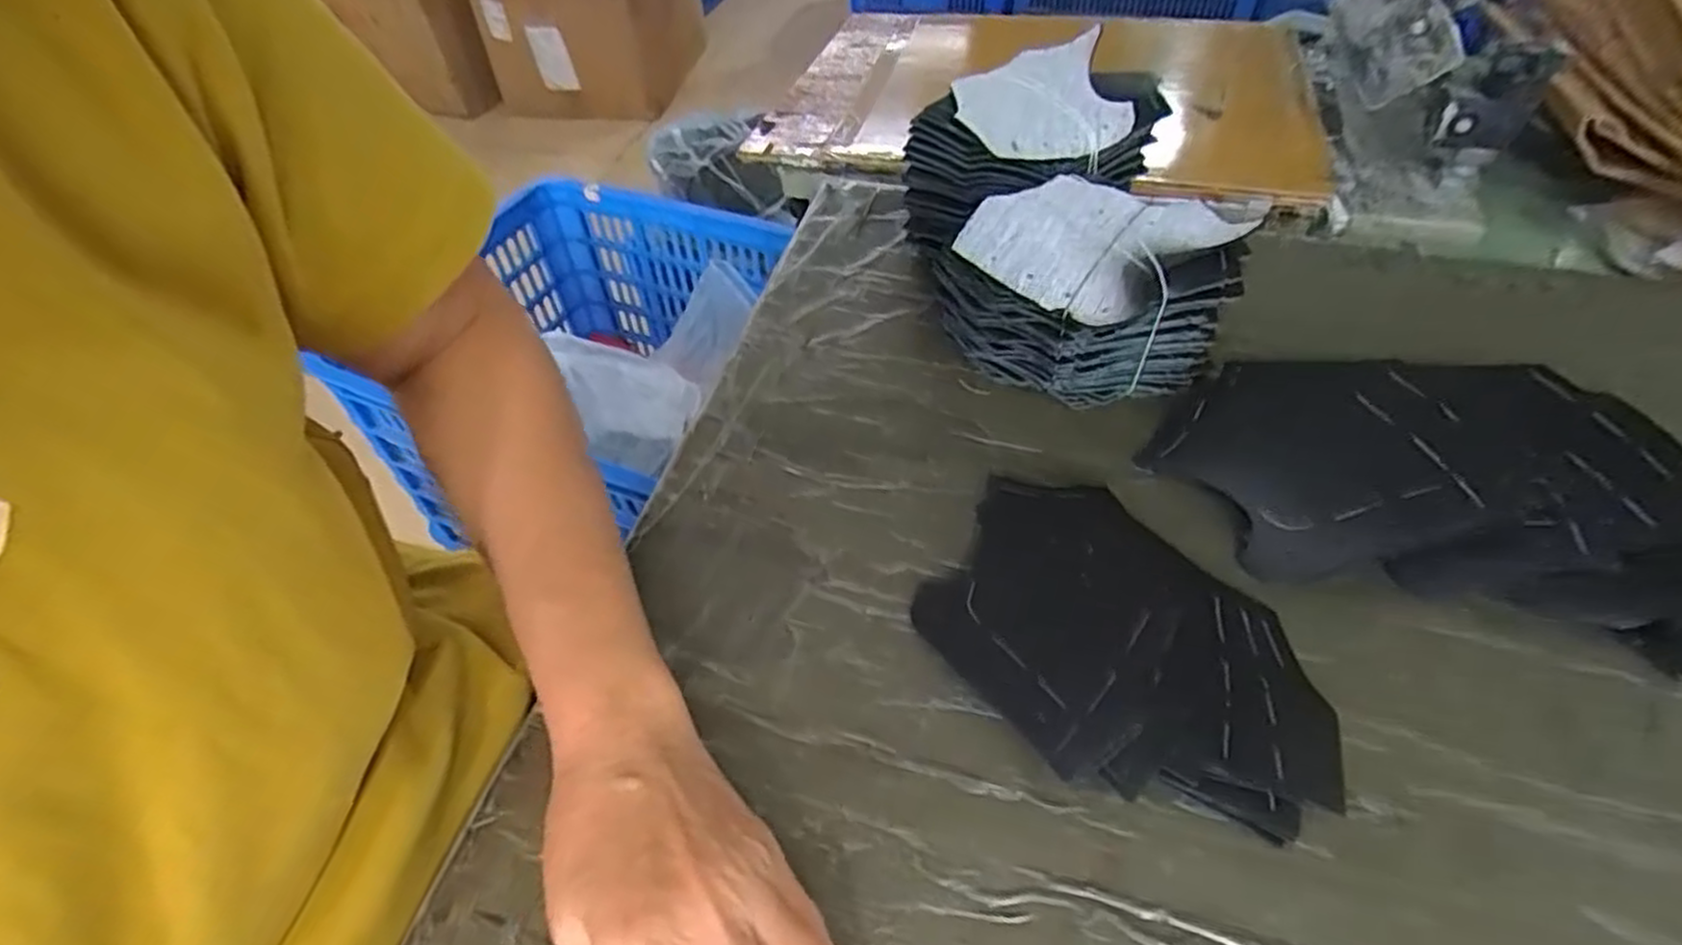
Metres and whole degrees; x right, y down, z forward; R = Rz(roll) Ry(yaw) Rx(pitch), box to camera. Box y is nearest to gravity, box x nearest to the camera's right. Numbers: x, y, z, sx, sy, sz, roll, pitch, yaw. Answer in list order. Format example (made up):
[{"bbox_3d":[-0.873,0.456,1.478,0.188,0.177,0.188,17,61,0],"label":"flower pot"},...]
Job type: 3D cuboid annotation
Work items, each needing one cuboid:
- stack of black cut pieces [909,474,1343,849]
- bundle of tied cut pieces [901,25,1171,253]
[{"bbox_3d":[0.123,0.077,0.336,0.176,0.026,0.122,32,58,25],"label":"stack of black cut pieces"},{"bbox_3d":[0.127,-0.198,0.504,0.113,0.106,0.147,30,57,25],"label":"bundle of tied cut pieces"}]

